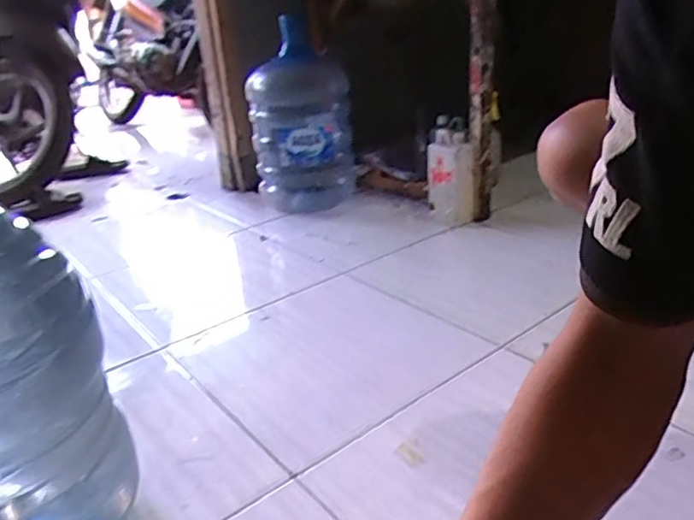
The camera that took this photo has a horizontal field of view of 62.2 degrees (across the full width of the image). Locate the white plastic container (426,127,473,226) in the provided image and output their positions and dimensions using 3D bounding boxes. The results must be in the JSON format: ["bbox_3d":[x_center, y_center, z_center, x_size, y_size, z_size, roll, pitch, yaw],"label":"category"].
[{"bbox_3d":[0.242,-0.196,1.371,0.077,0.212,0.113,-18,29,-28],"label":"white plastic container"}]

